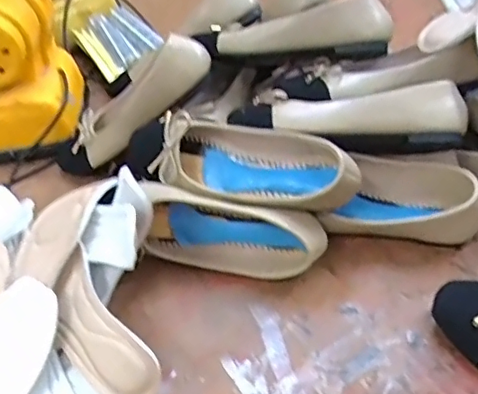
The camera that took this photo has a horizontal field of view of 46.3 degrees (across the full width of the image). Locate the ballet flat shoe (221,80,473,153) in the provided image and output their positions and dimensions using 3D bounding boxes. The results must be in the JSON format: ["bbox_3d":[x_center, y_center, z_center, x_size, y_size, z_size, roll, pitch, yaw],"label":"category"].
[{"bbox_3d":[0.111,-0.073,0.583,0.237,0.077,0.056,4,43,8],"label":"ballet flat shoe"}]

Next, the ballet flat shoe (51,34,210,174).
[{"bbox_3d":[-0.138,-0.107,0.689,0.242,0.056,0.079,-36,40,20],"label":"ballet flat shoe"}]

